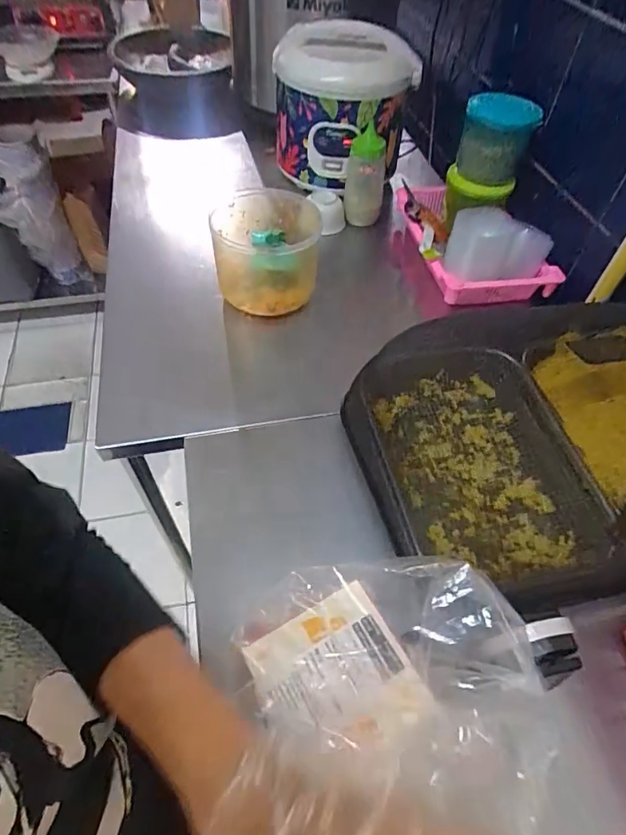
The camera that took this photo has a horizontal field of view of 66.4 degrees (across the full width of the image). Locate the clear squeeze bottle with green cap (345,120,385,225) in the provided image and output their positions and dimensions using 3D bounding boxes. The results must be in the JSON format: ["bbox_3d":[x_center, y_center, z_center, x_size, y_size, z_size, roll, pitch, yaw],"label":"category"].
[{"bbox_3d":[0.095,-0.426,0.874,0.069,0.159,0.068,0,53,-3],"label":"clear squeeze bottle with green cap"}]

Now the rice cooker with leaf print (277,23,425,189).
[{"bbox_3d":[0.053,-0.584,0.904,0.256,0.244,0.231,3,53,0],"label":"rice cooker with leaf print"}]

